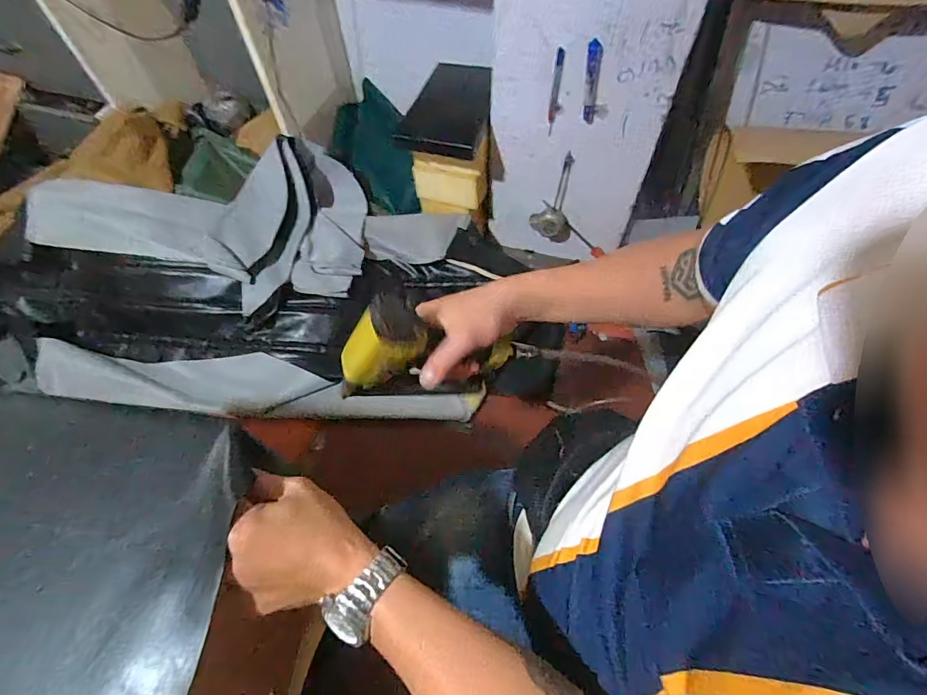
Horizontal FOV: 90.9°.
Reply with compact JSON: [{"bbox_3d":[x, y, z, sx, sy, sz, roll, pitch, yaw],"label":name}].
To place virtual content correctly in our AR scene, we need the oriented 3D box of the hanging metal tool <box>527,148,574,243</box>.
[{"bbox_3d":[0.205,-0.323,1.032,0.100,0.227,0.050,9,58,7],"label":"hanging metal tool"}]

